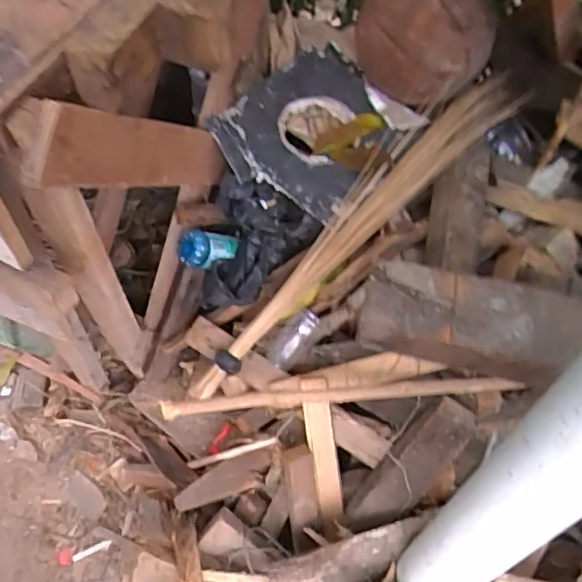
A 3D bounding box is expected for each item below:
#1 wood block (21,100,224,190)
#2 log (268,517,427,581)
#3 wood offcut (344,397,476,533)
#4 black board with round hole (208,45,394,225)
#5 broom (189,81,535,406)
[{"bbox_3d":[-0.178,-0.178,0.753,0.033,0.083,0.427,26,17,11],"label":"wood block"},{"bbox_3d":[0.081,0.381,0.806,0.226,0.043,0.062,-23,63,-2],"label":"log"},{"bbox_3d":[0.171,0.264,0.842,0.083,0.266,0.053,43,24,19],"label":"wood offcut"},{"bbox_3d":[0.046,-0.278,0.972,0.221,0.071,0.311,37,64,3],"label":"black board with round hole"},{"bbox_3d":[0.090,-0.089,0.919,0.699,0.051,0.104,-46,70,-1],"label":"broom"}]

